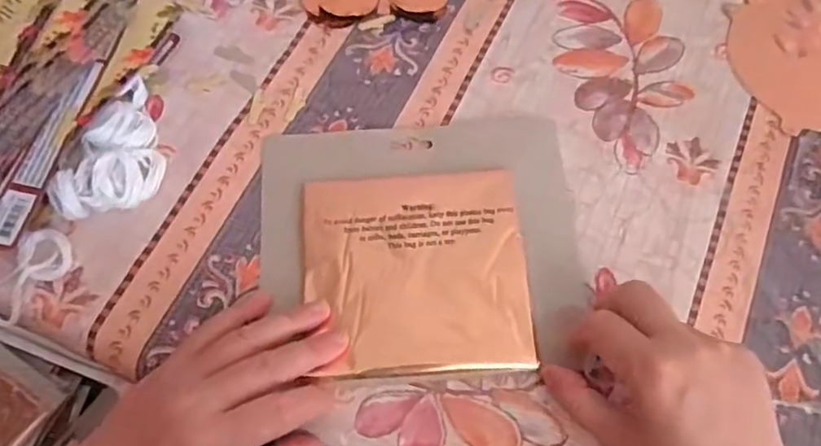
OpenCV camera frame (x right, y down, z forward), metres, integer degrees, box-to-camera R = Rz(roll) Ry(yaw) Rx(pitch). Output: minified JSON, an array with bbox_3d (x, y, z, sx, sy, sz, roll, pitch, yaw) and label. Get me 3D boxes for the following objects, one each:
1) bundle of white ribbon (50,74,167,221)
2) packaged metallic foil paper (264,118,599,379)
[{"bbox_3d":[-0.178,-0.044,0.373,0.045,0.027,0.098,16,68,4],"label":"bundle of white ribbon"},{"bbox_3d":[0.009,0.011,0.363,0.194,0.010,0.159,-3,68,-4],"label":"packaged metallic foil paper"}]

